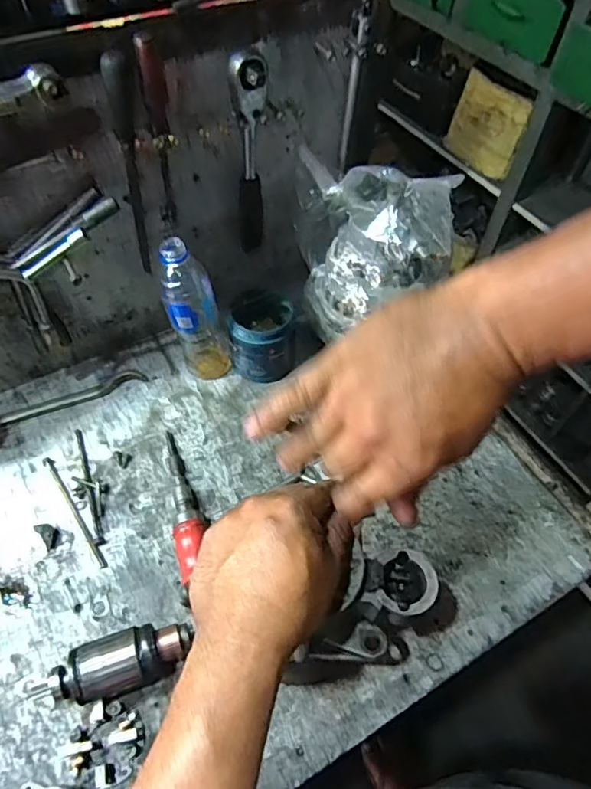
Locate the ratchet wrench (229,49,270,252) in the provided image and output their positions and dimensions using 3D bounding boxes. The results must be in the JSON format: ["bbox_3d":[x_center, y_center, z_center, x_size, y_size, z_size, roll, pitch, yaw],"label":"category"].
[{"bbox_3d":[-0.054,-0.277,0.648,0.043,0.248,0.035,-28,62,-21],"label":"ratchet wrench"}]

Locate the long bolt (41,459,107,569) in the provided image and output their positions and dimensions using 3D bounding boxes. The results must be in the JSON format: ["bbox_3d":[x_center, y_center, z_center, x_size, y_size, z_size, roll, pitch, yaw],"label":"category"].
[{"bbox_3d":[-0.265,0.137,0.638,0.012,0.005,0.168,-29,60,-21],"label":"long bolt"}]

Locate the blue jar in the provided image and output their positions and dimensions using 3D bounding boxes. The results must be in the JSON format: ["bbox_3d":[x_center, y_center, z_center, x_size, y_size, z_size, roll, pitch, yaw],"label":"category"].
[{"bbox_3d":[-0.043,-0.089,0.745,0.091,0.105,0.106,-6,54,-7],"label":"blue jar"}]

